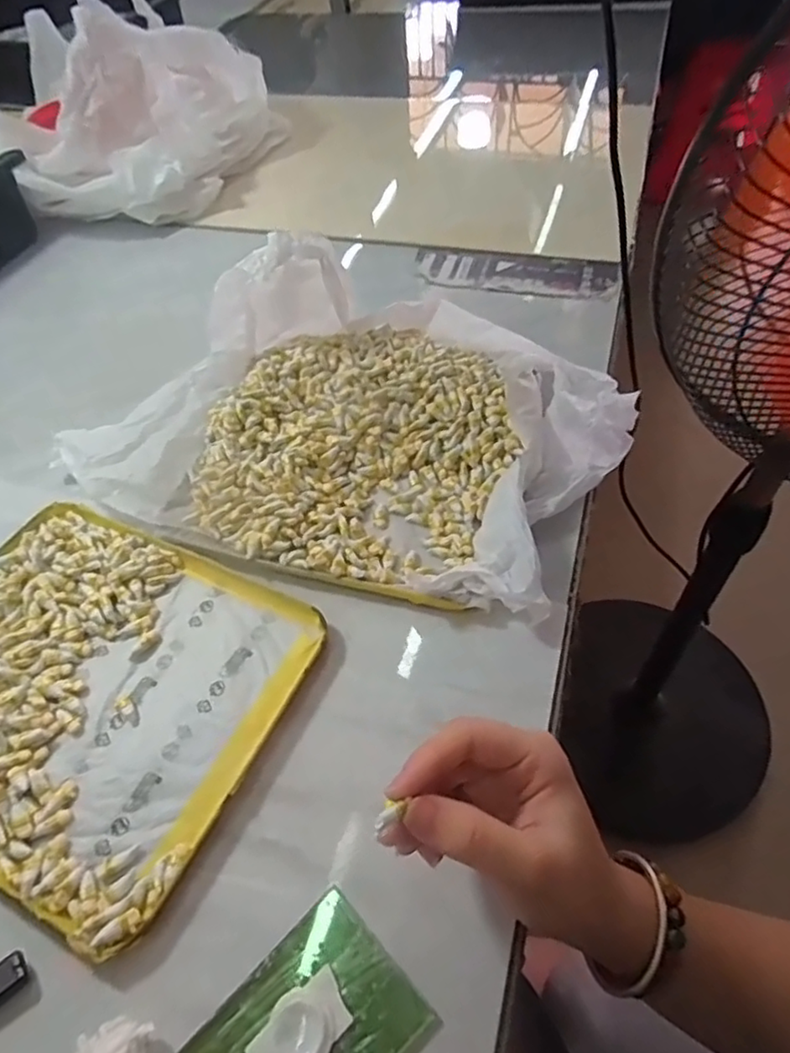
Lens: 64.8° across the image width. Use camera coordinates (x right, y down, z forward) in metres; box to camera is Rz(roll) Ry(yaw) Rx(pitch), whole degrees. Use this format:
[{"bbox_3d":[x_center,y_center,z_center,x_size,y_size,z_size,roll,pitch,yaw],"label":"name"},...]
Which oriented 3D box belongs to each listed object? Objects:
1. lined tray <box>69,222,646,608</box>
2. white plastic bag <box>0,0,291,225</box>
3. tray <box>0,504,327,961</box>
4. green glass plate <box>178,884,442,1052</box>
[{"bbox_3d":[-0.037,-0.103,0.458,0.389,0.086,0.280,18,57,19],"label":"lined tray"},{"bbox_3d":[-0.307,-0.510,0.737,0.247,0.148,0.294,4,52,9],"label":"white plastic bag"},{"bbox_3d":[-0.189,0.089,0.375,0.241,0.016,0.200,20,57,20],"label":"tray"},{"bbox_3d":[-0.043,0.223,0.266,0.103,0.011,0.070,-38,58,-21],"label":"green glass plate"}]

